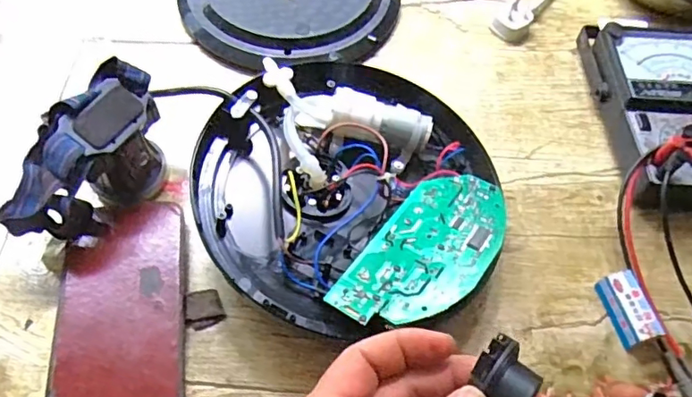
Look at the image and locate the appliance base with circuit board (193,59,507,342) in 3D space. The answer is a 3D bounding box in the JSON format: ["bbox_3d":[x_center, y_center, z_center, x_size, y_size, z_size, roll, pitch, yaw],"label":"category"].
[{"bbox_3d":[0.001,0.000,0.397,0.210,0.057,0.193,2,61,-3],"label":"appliance base with circuit board"}]

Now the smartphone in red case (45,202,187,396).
[{"bbox_3d":[-0.149,0.078,0.366,0.080,0.019,0.163,-5,61,-7],"label":"smartphone in red case"}]

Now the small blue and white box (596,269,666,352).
[{"bbox_3d":[0.199,0.078,0.386,0.025,0.022,0.049,-8,62,-9],"label":"small blue and white box"}]

